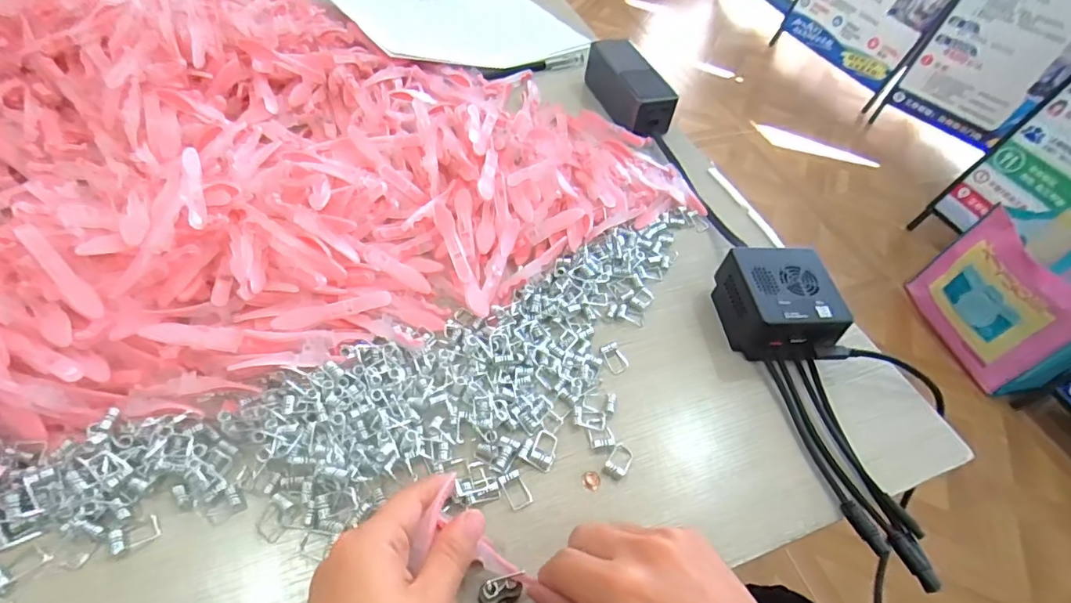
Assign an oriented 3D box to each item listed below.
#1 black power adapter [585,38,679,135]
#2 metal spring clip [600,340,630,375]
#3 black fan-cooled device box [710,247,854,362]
[{"bbox_3d":[0.106,-0.248,0.601,0.059,0.042,0.138,-11,54,-15],"label":"black power adapter"},{"bbox_3d":[0.060,0.042,0.392,0.017,0.006,0.025,-17,56,-20],"label":"metal spring clip"},{"bbox_3d":[0.190,0.004,0.413,0.075,0.049,0.086,-2,53,-9],"label":"black fan-cooled device box"}]

